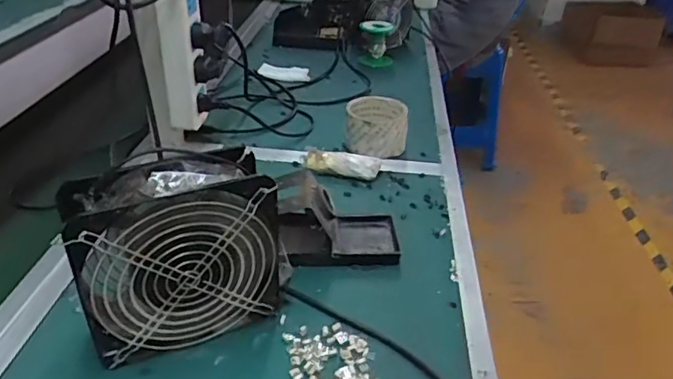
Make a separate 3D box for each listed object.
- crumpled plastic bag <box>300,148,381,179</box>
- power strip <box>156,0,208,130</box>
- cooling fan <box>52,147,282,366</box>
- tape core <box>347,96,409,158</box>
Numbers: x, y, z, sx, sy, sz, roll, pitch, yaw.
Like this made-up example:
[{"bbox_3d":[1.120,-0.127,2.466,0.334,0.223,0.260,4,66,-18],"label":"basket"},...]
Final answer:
[{"bbox_3d":[0.007,-0.034,0.670,0.096,0.033,0.026,4,33,0],"label":"crumpled plastic bag"},{"bbox_3d":[-0.179,-0.177,0.617,0.047,0.216,0.046,-4,34,-12],"label":"power strip"},{"bbox_3d":[-0.119,0.050,0.420,0.156,0.150,0.058,-12,36,-23],"label":"cooling fan"},{"bbox_3d":[0.057,-0.088,0.729,0.081,0.060,0.088,7,33,5],"label":"tape core"}]

